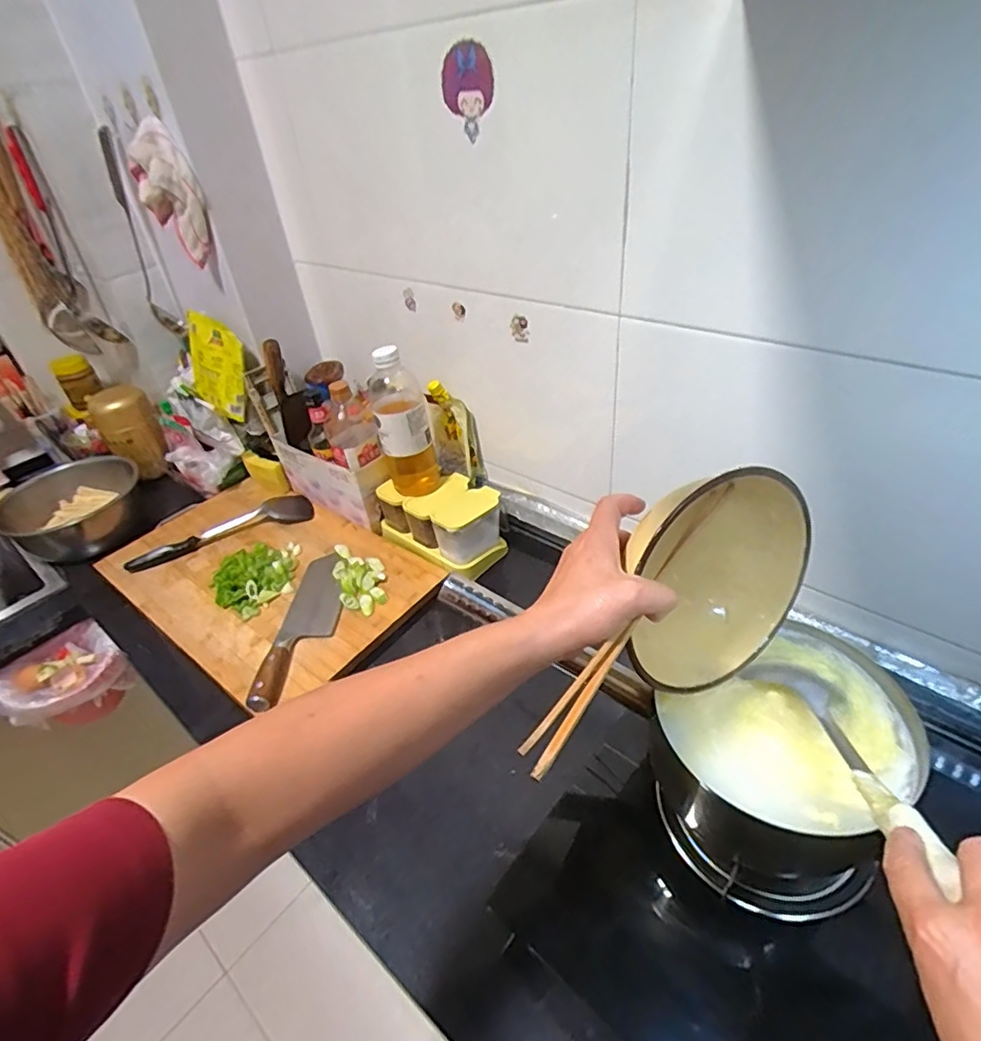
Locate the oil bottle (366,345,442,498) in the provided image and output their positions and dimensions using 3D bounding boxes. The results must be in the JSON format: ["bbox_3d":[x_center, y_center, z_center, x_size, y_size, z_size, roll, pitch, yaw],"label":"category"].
[{"bbox_3d":[-0.140,-0.156,0.913,0.088,0.231,0.087,-14,39,-8],"label":"oil bottle"}]

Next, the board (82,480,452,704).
[{"bbox_3d":[-0.386,0.084,0.963,0.530,0.028,0.330,22,46,32],"label":"board"}]

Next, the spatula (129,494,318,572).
[{"bbox_3d":[-0.491,0.015,1.048,0.323,0.024,0.087,-19,40,-15],"label":"spatula"}]

